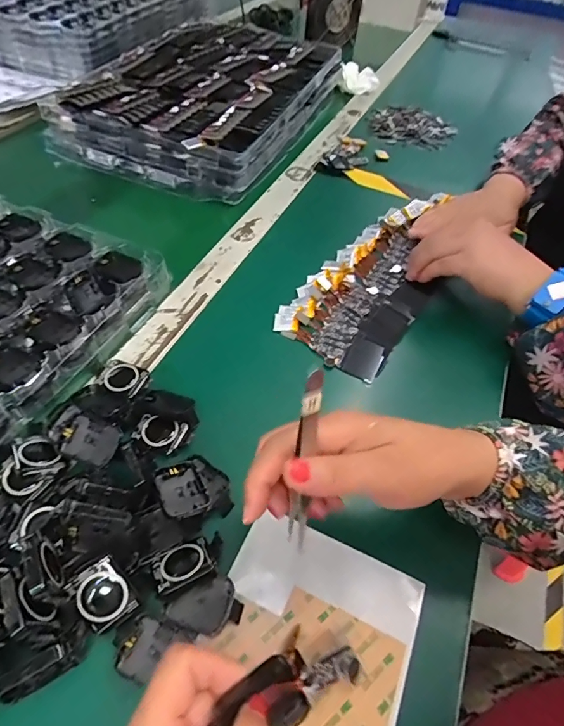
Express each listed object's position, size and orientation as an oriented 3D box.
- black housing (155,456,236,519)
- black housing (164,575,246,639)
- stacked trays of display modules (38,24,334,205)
[{"bbox_3d":[-0.062,0.090,0.309,0.048,0.012,0.043,-9,48,-32],"label":"black housing"},{"bbox_3d":[-0.049,0.153,0.268,0.043,0.009,0.030,-19,56,-19],"label":"black housing"},{"bbox_3d":[-0.106,-0.439,0.696,0.304,0.069,0.462,21,53,11],"label":"stacked trays of display modules"}]

